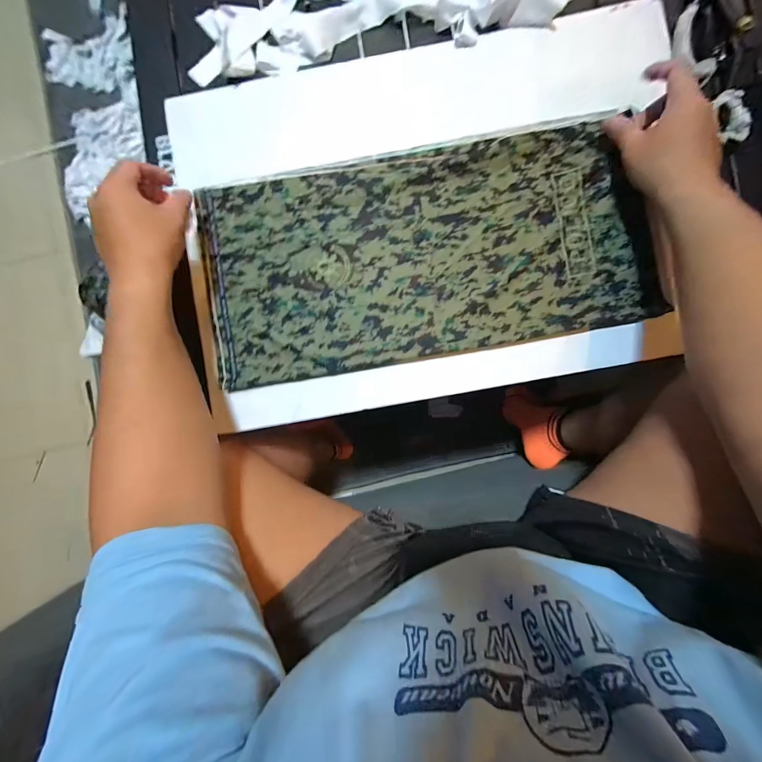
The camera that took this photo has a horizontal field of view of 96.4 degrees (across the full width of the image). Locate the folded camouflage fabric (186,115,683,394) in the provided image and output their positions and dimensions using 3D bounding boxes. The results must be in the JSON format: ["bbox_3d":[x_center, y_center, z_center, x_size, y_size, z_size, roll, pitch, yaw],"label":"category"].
[{"bbox_3d":[0.052,-0.152,0.405,0.516,0.017,0.248,-9,86,1],"label":"folded camouflage fabric"}]

